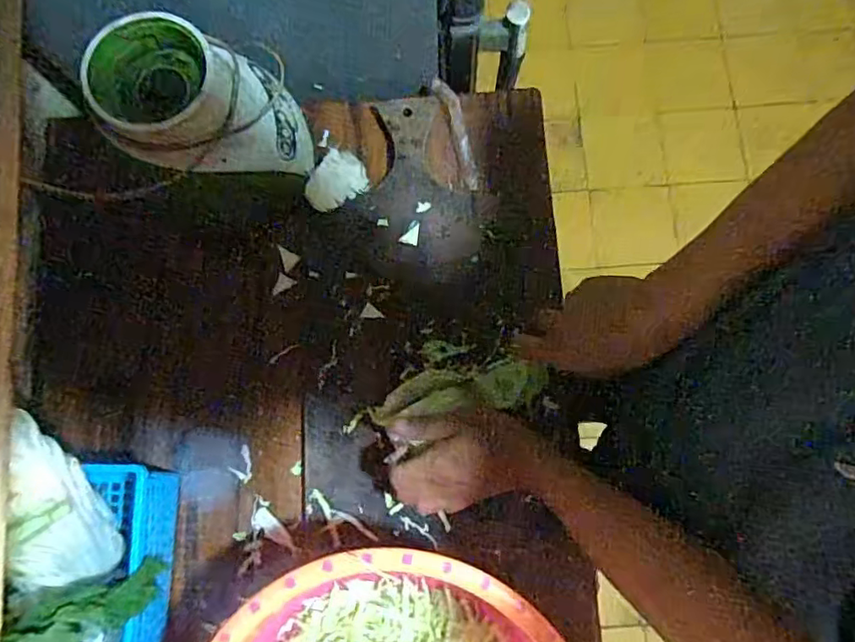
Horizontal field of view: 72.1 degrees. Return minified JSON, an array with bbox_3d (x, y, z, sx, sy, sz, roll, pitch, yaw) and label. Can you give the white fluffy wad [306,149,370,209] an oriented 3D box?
[{"bbox_3d":[-0.102,-0.155,0.645,0.070,0.018,0.051,-35,80,-6],"label":"white fluffy wad"}]

